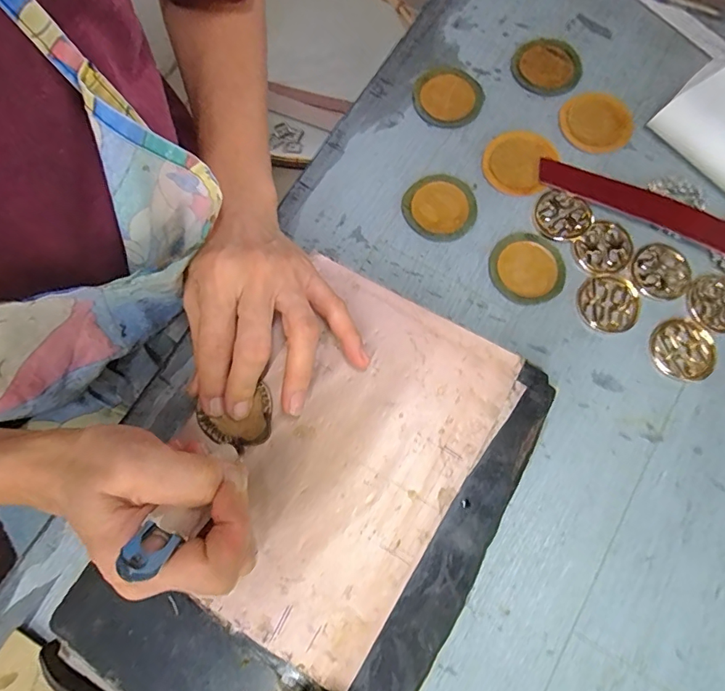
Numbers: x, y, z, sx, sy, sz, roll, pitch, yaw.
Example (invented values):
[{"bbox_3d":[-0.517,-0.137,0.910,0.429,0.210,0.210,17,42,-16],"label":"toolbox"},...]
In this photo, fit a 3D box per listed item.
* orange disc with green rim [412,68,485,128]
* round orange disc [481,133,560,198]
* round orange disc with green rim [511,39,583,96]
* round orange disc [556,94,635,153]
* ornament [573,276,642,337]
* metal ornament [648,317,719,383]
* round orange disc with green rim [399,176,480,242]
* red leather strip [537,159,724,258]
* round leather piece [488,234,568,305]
[{"bbox_3d":[0.074,-0.215,0.389,0.060,0.005,0.058,0,76,2],"label":"orange disc with green rim"},{"bbox_3d":[0.128,-0.153,0.373,0.055,0.004,0.058,0,76,2],"label":"round orange disc"},{"bbox_3d":[0.164,-0.247,0.398,0.059,0.004,0.056,-1,75,3],"label":"round orange disc with green rim"},{"bbox_3d":[0.198,-0.188,0.381,0.058,0.004,0.055,0,76,2],"label":"round orange disc"},{"bbox_3d":[0.188,-0.031,0.342,0.048,0.004,0.043,4,76,3],"label":"ornament"},{"bbox_3d":[0.240,0.003,0.335,0.043,0.006,0.047,0,76,2],"label":"metal ornament"},{"bbox_3d":[0.063,-0.112,0.365,0.058,0.004,0.055,0,76,2],"label":"round orange disc with green rim"},{"bbox_3d":[0.258,-0.088,0.347,0.254,0.007,0.028,28,85,8],"label":"red leather strip"},{"bbox_3d":[0.128,-0.060,0.350,0.056,0.004,0.056,0,76,2],"label":"round leather piece"}]

